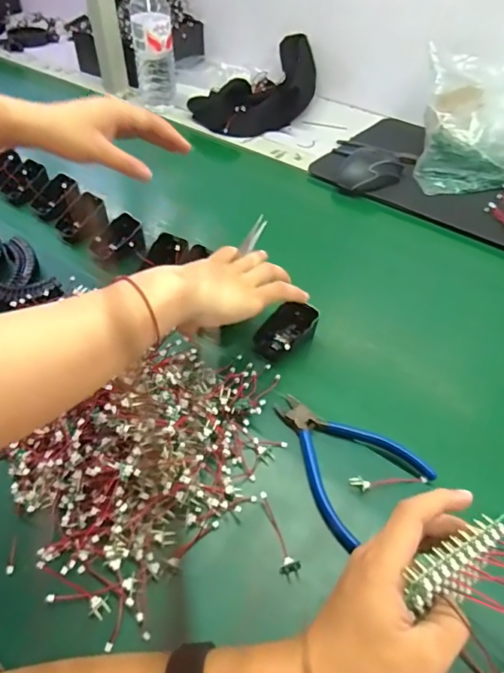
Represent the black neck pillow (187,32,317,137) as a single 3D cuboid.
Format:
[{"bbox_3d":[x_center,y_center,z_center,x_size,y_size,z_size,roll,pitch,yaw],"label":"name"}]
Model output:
[{"bbox_3d":[0.035,-0.478,0.921,0.288,0.079,0.161,-34,56,-28],"label":"black neck pillow"}]

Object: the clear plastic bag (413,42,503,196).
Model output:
[{"bbox_3d":[0.364,-0.338,0.743,0.198,0.131,0.205,6,47,5],"label":"clear plastic bag"}]

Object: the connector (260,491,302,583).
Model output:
[{"bbox_3d":[0.023,0.154,0.374,0.016,0.012,0.067,-10,48,-10],"label":"connector"}]

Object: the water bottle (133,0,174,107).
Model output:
[{"bbox_3d":[-0.180,-0.529,0.866,0.071,0.210,0.059,-6,47,-6],"label":"water bottle"}]

